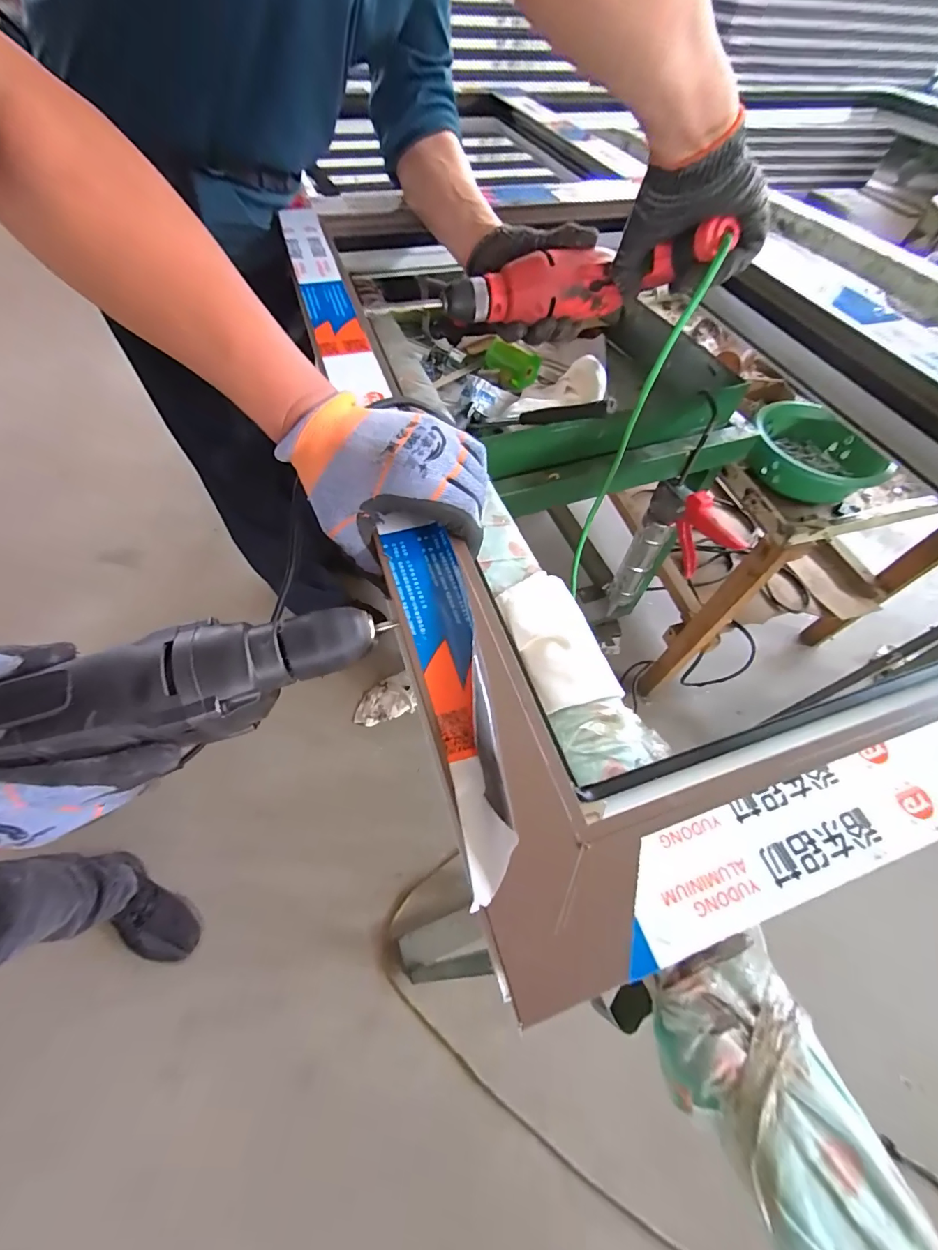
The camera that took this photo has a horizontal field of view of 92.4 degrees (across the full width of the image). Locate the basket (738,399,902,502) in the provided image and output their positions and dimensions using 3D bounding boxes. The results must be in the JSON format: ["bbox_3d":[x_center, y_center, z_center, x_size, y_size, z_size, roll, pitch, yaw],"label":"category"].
[{"bbox_3d":[0.595,-0.298,0.774,0.210,0.085,0.217,31,62,16],"label":"basket"}]

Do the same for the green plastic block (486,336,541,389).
[{"bbox_3d":[0.073,-0.458,0.785,0.096,0.041,0.071,27,61,14],"label":"green plastic block"}]

